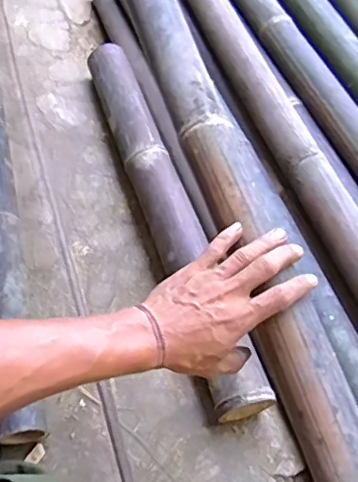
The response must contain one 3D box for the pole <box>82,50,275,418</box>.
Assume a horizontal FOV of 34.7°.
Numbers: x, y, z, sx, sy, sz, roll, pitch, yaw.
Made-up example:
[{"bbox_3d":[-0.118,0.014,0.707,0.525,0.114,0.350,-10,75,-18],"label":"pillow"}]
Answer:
[{"bbox_3d":[-0.026,-0.066,0.907,0.079,0.068,0.706,-15,58,-13],"label":"pole"}]

